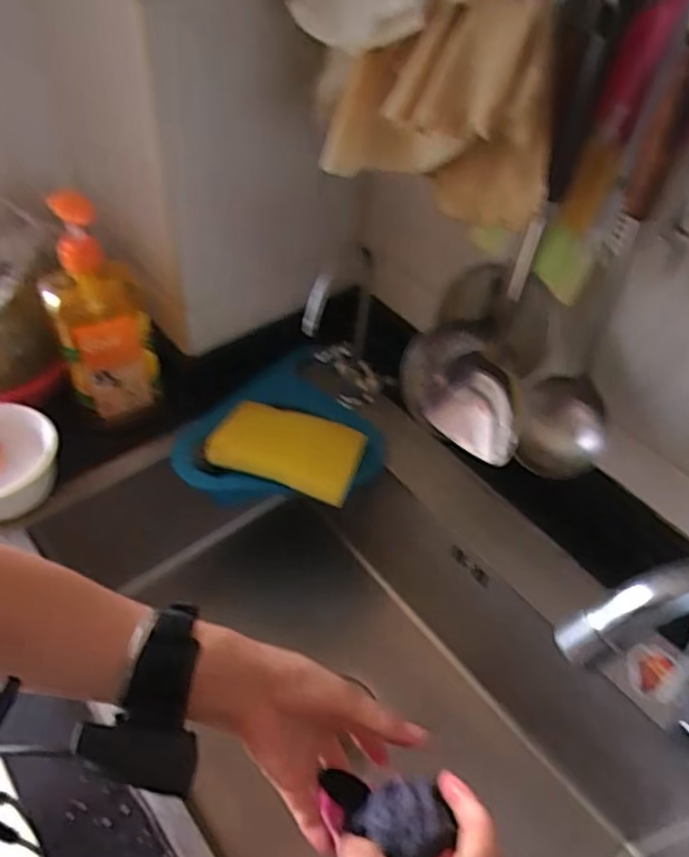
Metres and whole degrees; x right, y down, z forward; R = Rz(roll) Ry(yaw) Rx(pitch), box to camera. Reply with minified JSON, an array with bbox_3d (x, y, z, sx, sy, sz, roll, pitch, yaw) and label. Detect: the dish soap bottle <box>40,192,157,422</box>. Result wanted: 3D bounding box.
[{"bbox_3d":[-0.257,-0.120,0.696,0.093,0.243,0.059,-23,51,-25],"label":"dish soap bottle"}]

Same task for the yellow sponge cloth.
[{"bbox_3d":[-0.062,0.018,0.736,0.162,0.031,0.101,16,46,11],"label":"yellow sponge cloth"}]

